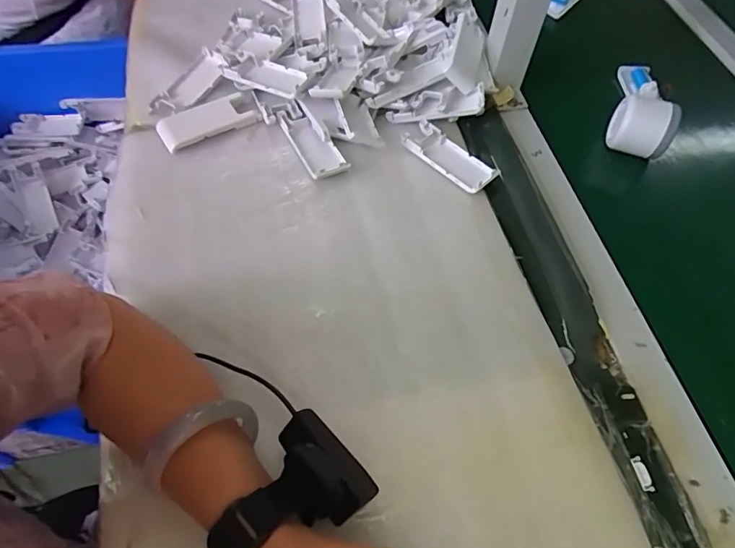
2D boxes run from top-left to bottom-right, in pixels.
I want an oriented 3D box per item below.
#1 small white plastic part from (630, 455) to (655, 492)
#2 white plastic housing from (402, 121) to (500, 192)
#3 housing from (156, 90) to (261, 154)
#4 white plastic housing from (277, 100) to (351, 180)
[{"bbox_3d":[0.203,0.148,0.349,0.010,0.004,0.024,-10,59,-10],"label":"small white plastic part"},{"bbox_3d":[0.085,-0.121,0.495,0.043,0.014,0.104,-38,67,-24],"label":"white plastic housing"},{"bbox_3d":[-0.168,-0.159,0.496,0.097,0.019,0.037,-28,64,-20],"label":"housing"},{"bbox_3d":[-0.059,-0.139,0.494,0.038,0.019,0.100,-23,62,-17],"label":"white plastic housing"}]

